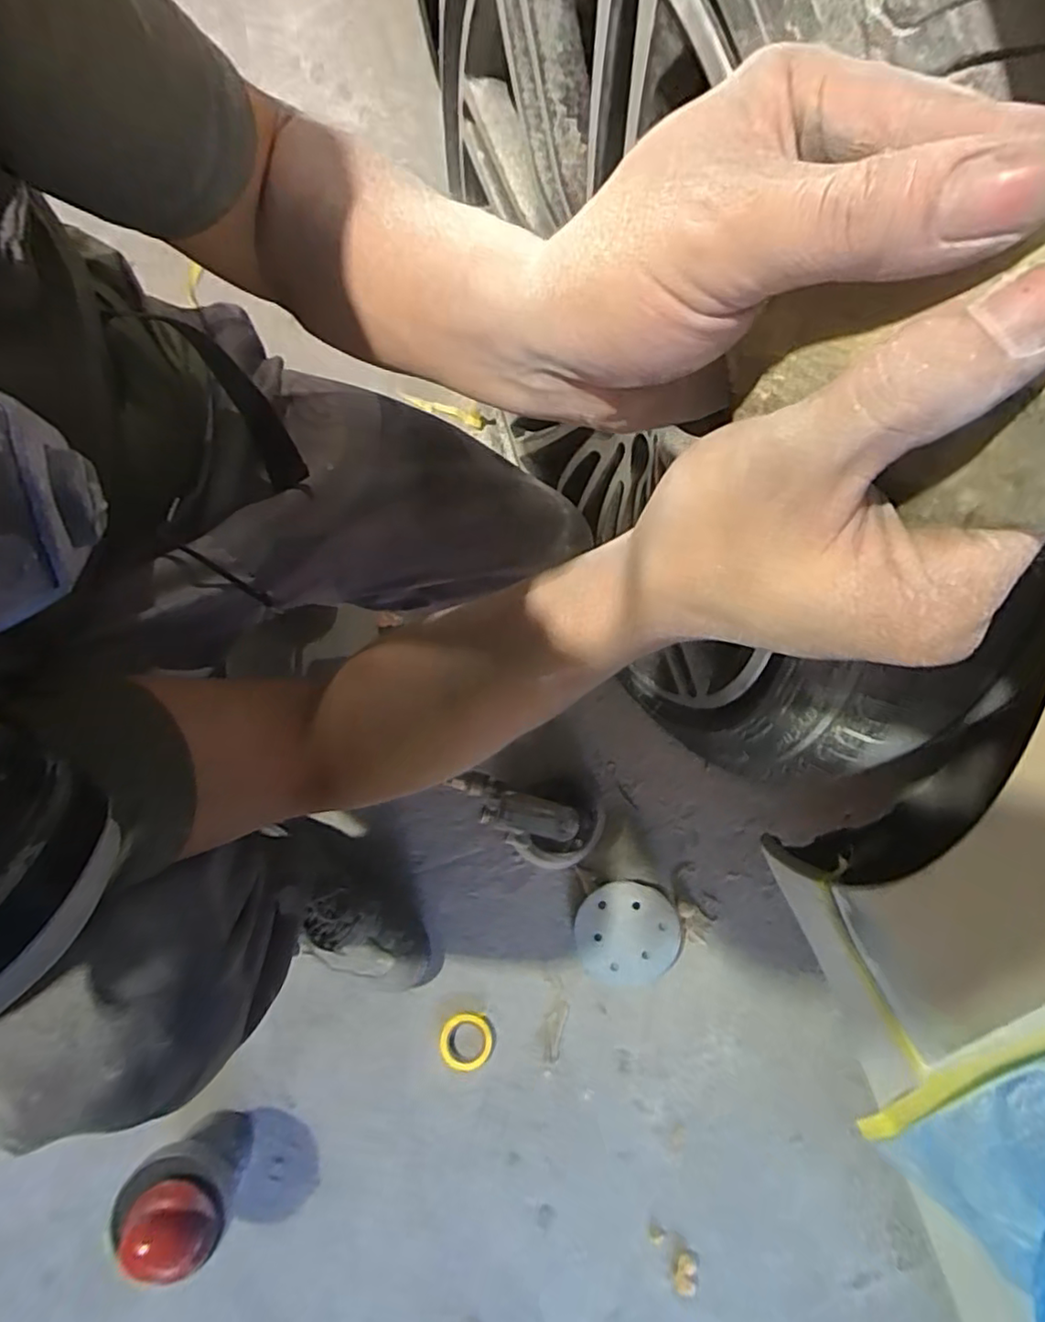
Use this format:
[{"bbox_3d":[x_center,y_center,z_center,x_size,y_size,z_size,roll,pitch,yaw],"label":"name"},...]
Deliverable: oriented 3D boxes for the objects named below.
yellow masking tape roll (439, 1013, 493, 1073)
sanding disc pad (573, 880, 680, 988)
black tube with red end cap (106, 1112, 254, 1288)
[{"bbox_3d":[-0.063,0.427,0.698,0.058,0.023,0.057,0,76,0],"label":"yellow masking tape roll"},{"bbox_3d":[0.119,0.311,0.707,0.112,0.022,0.108,8,76,2],"label":"sanding disc pad"},{"bbox_3d":[-0.325,0.520,0.610,0.101,0.132,0.084,31,78,7],"label":"black tube with red end cap"}]

